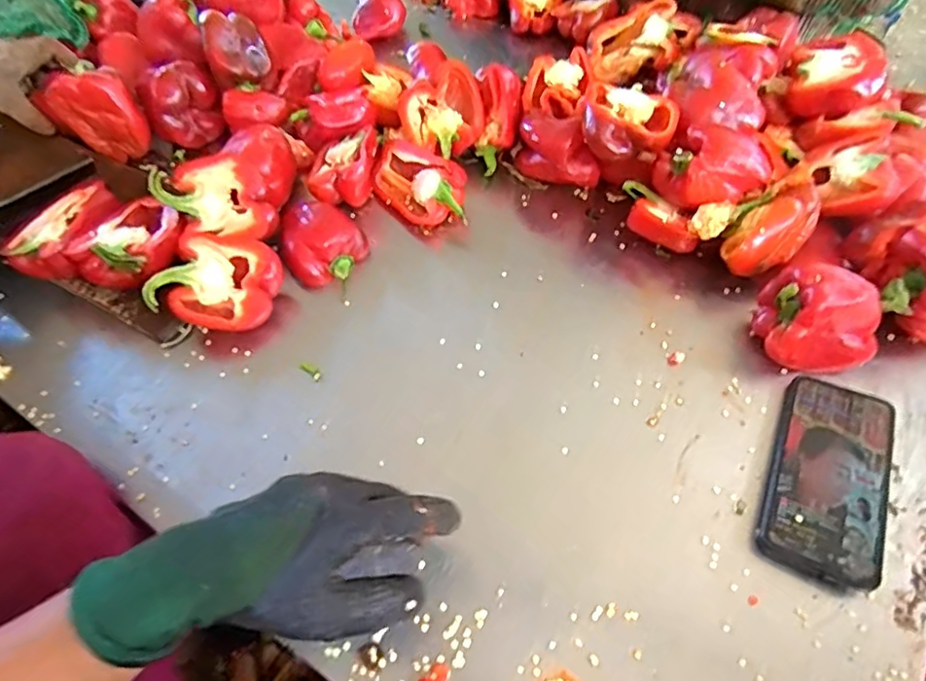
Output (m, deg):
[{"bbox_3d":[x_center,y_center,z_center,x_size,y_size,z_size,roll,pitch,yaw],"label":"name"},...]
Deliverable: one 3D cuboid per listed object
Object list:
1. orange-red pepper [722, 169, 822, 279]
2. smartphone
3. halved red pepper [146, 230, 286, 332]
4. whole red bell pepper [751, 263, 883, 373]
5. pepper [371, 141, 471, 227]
[{"bbox_3d":[0.302,-0.114,0.534,0.129,0.042,0.061,-40,63,-21],"label":"orange-red pepper"},{"bbox_3d":[0.284,0.104,0.431,0.080,0.016,0.162,23,61,17],"label":"smartphone"},{"bbox_3d":[-0.237,-0.059,0.530,0.119,0.034,0.094,18,81,-8],"label":"halved red pepper"},{"bbox_3d":[0.307,-0.017,0.481,0.089,0.070,0.073,-1,57,2],"label":"whole red bell pepper"},{"bbox_3d":[-0.051,-0.175,0.617,0.072,0.048,0.129,-38,63,-20],"label":"pepper"}]

